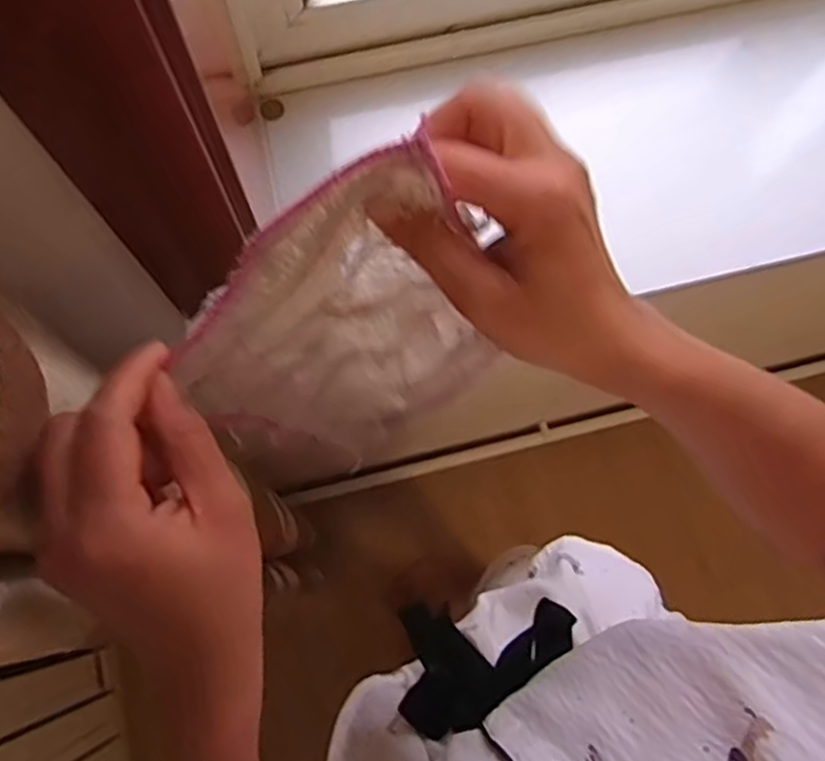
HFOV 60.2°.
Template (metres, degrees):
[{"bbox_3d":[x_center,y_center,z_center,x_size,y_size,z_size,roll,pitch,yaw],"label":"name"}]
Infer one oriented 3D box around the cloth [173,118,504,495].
[{"bbox_3d":[-0.034,-0.012,0.380,0.158,0.263,0.063,-31,79,-9],"label":"cloth"}]

